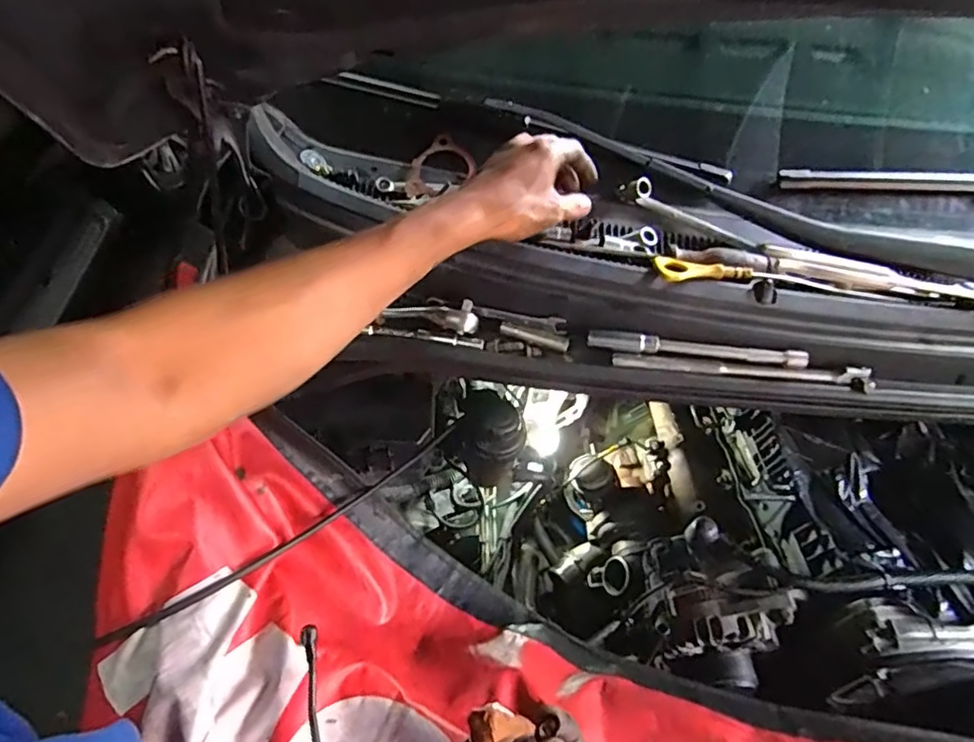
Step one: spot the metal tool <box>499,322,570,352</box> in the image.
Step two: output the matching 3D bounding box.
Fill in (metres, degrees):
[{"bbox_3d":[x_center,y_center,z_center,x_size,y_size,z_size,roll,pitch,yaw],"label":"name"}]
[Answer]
[{"bbox_3d":[0.045,-0.032,0.553,0.065,0.010,0.013,12,53,5],"label":"metal tool"}]

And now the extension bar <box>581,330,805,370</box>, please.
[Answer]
[{"bbox_3d":[0.193,-0.021,0.541,0.197,0.014,0.014,8,53,2],"label":"extension bar"}]

